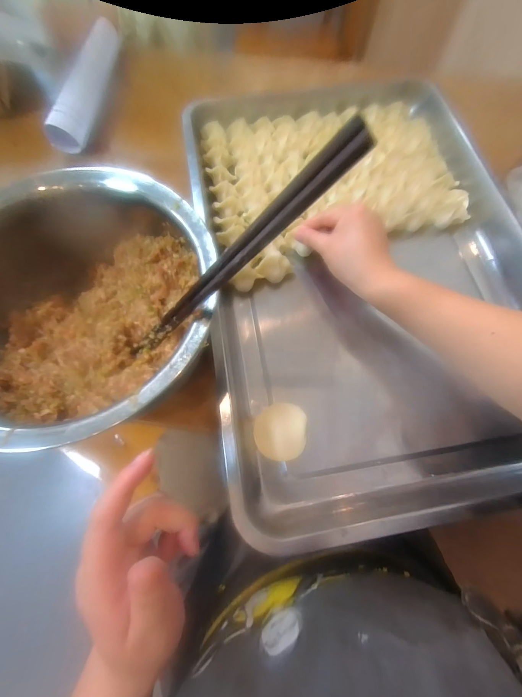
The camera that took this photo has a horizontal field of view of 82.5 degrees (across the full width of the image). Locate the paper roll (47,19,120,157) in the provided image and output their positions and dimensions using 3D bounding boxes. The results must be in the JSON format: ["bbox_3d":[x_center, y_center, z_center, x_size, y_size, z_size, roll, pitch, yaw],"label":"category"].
[{"bbox_3d":[-0.323,-0.510,0.564,0.061,0.053,0.379,-2,69,0],"label":"paper roll"}]

